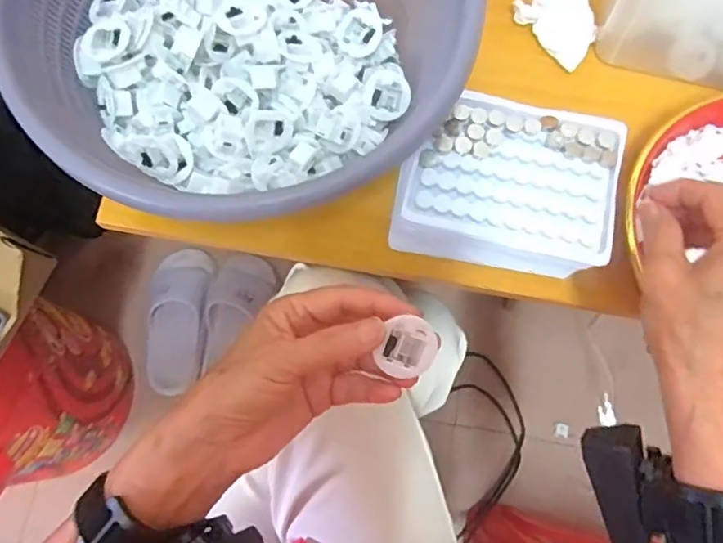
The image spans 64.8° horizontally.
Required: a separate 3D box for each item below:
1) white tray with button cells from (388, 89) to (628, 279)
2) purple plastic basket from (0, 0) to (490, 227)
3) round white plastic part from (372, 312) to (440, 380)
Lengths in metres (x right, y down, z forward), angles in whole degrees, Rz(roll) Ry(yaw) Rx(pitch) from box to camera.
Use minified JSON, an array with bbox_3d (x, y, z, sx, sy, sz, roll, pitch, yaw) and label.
[{"bbox_3d":[0.095,-0.052,0.389,0.133,0.071,0.104,13,77,3],"label":"white tray with button cells"},{"bbox_3d":[-0.074,-0.154,0.387,0.282,0.109,0.267,0,76,0],"label":"purple plastic basket"},{"bbox_3d":[0.024,0.039,0.295,0.028,0.012,0.032,29,97,-10],"label":"round white plastic part"}]

